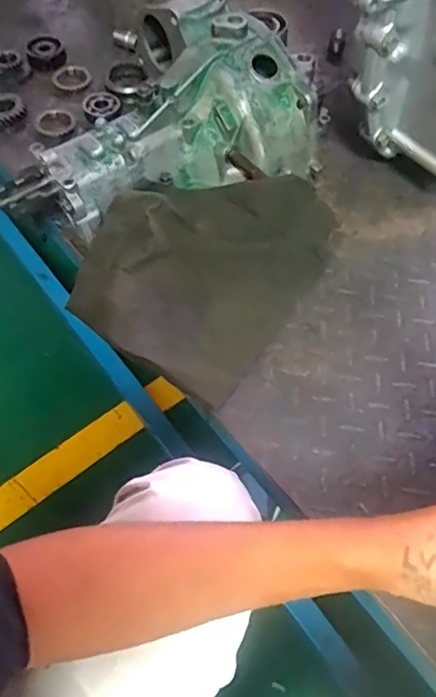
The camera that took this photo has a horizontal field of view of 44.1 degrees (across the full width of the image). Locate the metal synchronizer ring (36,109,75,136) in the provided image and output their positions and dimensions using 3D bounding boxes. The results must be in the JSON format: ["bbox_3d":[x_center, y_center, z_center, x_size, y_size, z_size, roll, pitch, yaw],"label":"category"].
[{"bbox_3d":[-0.237,-0.328,0.778,0.050,0.016,0.057,-33,66,-17],"label":"metal synchronizer ring"}]

